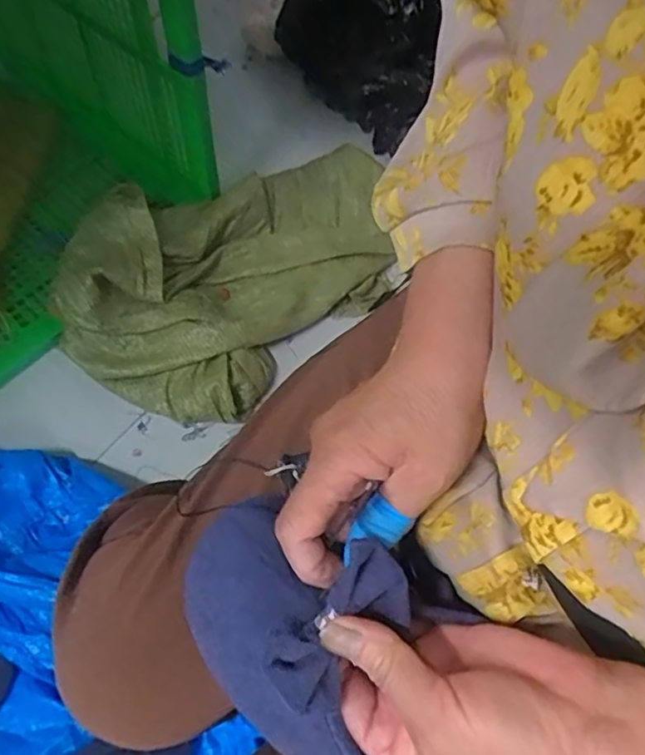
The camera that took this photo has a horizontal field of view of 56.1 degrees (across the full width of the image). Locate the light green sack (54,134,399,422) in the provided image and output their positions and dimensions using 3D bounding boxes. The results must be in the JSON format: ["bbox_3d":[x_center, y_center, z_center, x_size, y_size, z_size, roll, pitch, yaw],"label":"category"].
[{"bbox_3d":[-0.130,-0.195,0.938,0.348,0.097,0.566,43,69,16],"label":"light green sack"}]

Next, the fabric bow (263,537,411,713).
[{"bbox_3d":[0.007,0.107,0.264,0.071,0.015,0.039,-38,104,-18],"label":"fabric bow"}]

